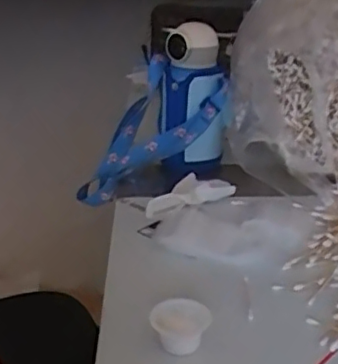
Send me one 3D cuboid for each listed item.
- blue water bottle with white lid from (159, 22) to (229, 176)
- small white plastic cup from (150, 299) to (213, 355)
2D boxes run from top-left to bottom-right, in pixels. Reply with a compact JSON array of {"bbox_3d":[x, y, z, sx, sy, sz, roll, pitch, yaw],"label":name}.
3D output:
[{"bbox_3d":[0.034,-0.112,0.864,0.098,0.202,0.082,0,24,0],"label":"blue water bottle with white lid"},{"bbox_3d":[0.011,0.133,0.542,0.054,0.032,0.051,-2,25,-4],"label":"small white plastic cup"}]

